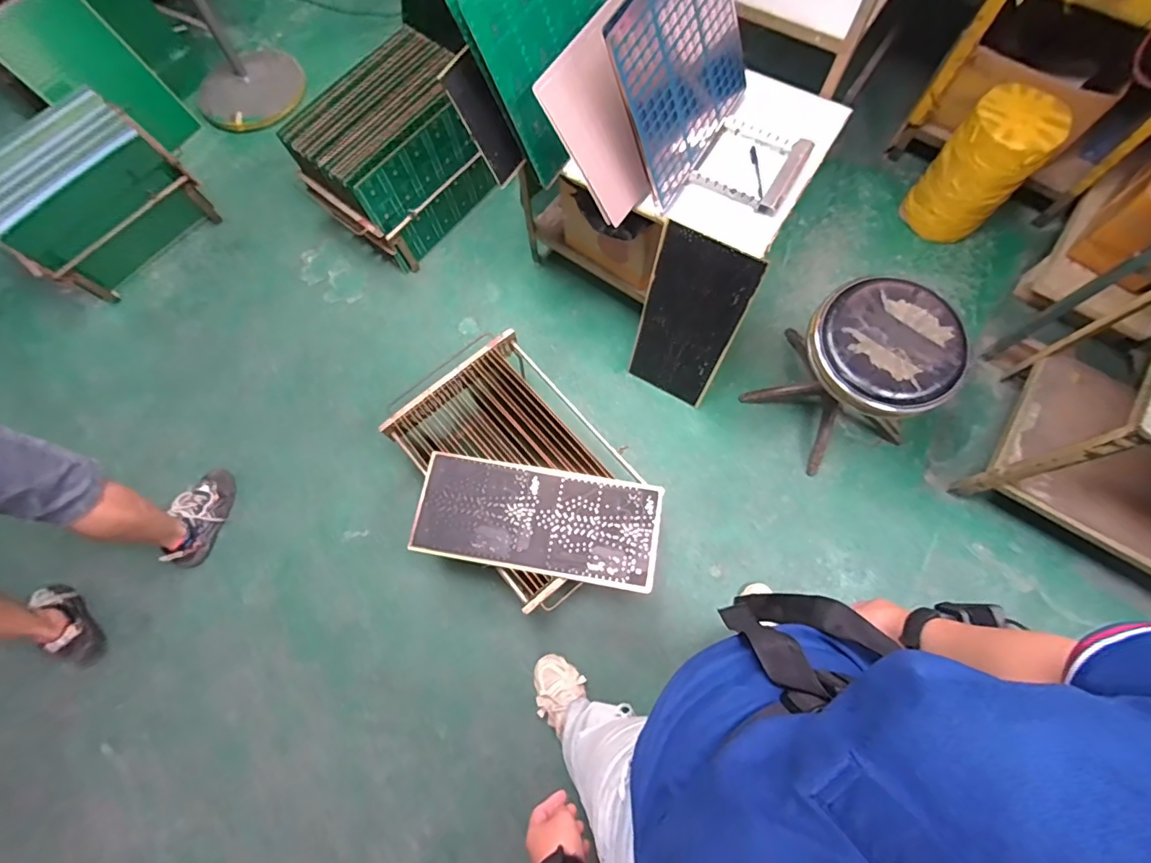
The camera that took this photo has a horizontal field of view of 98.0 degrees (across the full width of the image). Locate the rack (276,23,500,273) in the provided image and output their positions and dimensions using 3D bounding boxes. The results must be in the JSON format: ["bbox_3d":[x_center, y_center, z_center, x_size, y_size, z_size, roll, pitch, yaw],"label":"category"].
[{"bbox_3d":[-0.525,-0.821,1.499,0.364,0.335,0.509,39,78,12],"label":"rack"}]

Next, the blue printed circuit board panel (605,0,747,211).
[{"bbox_3d":[0.212,-0.675,0.926,0.018,0.323,0.383,21,72,35],"label":"blue printed circuit board panel"}]

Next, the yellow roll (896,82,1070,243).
[{"bbox_3d":[1.133,-0.734,1.420,0.224,0.360,0.199,42,79,14],"label":"yellow roll"}]

